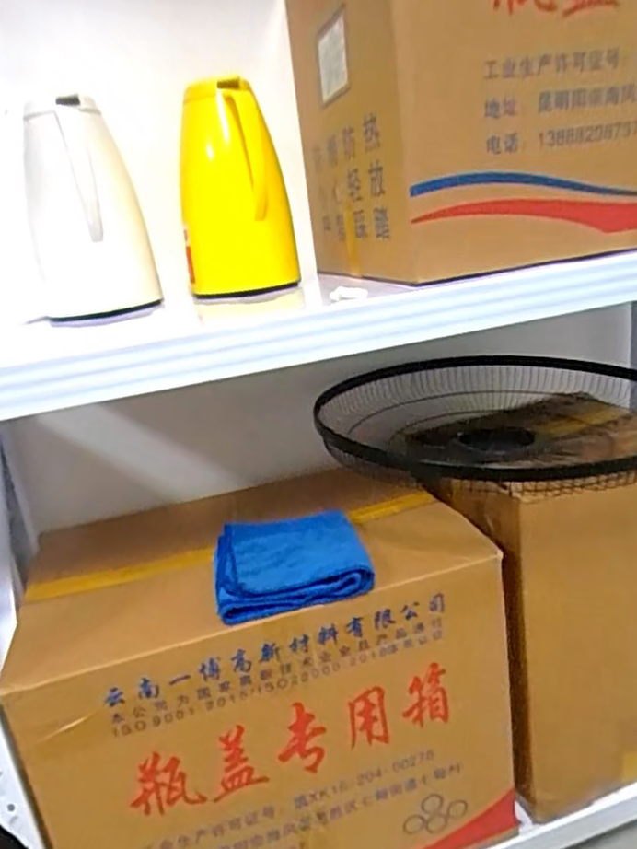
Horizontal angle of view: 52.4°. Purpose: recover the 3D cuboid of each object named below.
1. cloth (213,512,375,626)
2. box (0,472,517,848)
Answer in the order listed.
[{"bbox_3d":[-0.037,0.163,0.807,0.182,0.026,0.190,-10,21,-6],"label":"cloth"},{"bbox_3d":[-0.045,0.381,0.884,0.556,0.465,0.237,-12,22,-12],"label":"box"}]

